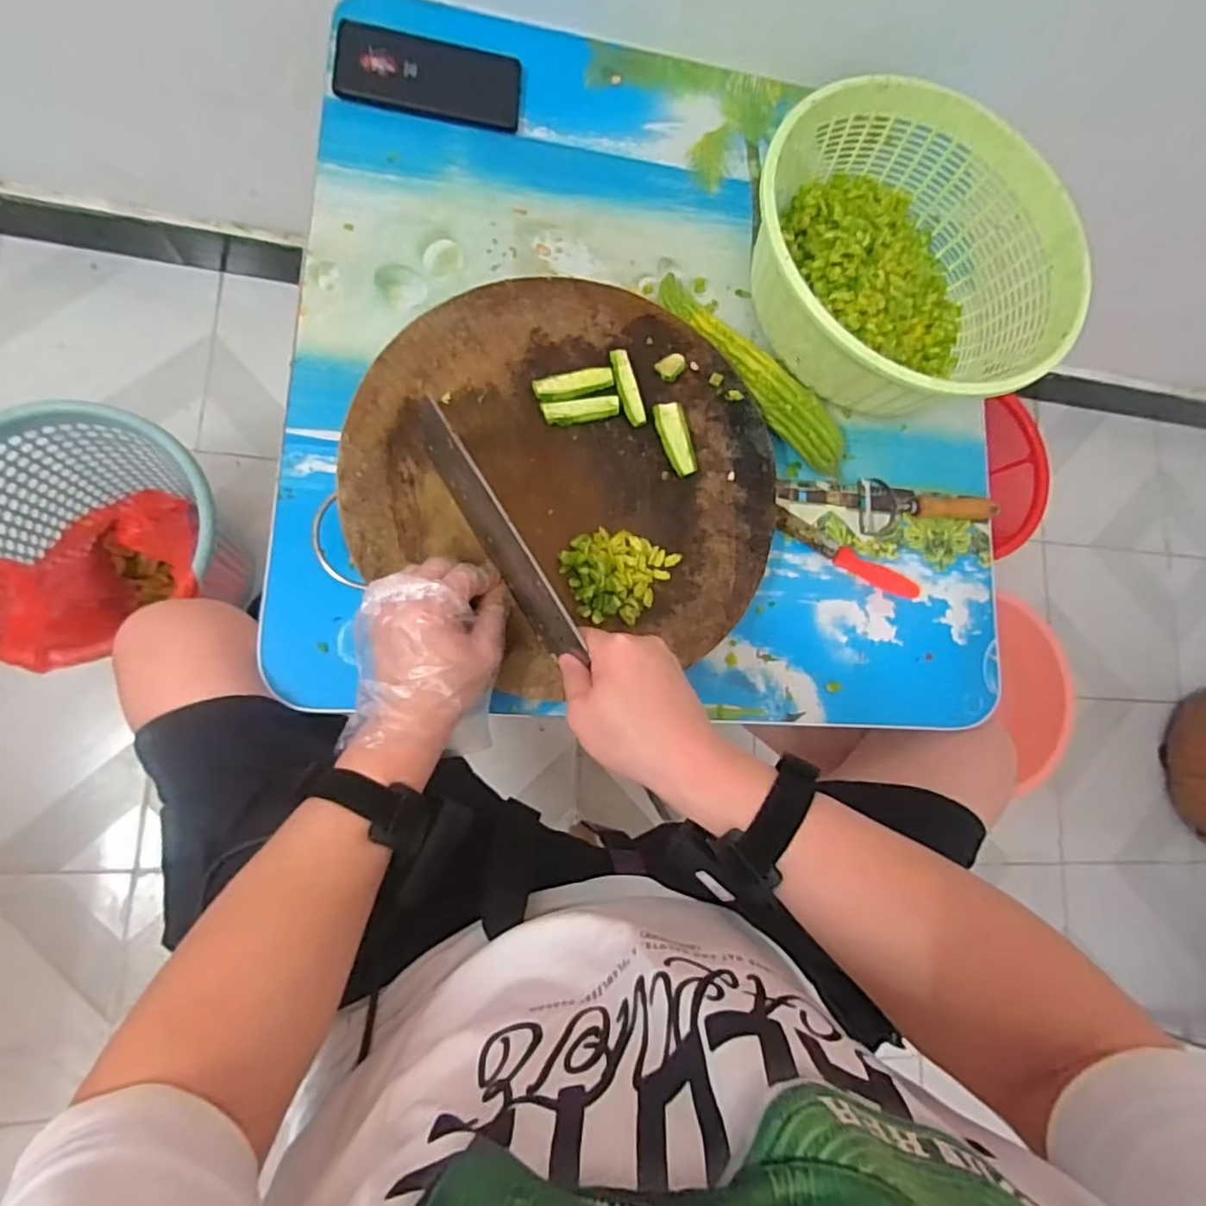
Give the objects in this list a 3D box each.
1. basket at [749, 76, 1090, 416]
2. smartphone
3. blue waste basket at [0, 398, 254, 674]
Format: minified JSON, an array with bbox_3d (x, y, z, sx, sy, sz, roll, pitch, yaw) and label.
[{"bbox_3d":[0.259,-0.300,0.560,0.264,0.128,0.273,2,82,-12],"label":"basket"},{"bbox_3d":[-0.156,-0.475,0.574,0.160,0.011,0.075,2,86,-13],"label":"smartphone"},{"bbox_3d":[-0.570,-0.068,0.770,0.263,0.253,0.261,2,82,-12],"label":"blue waste basket"}]

